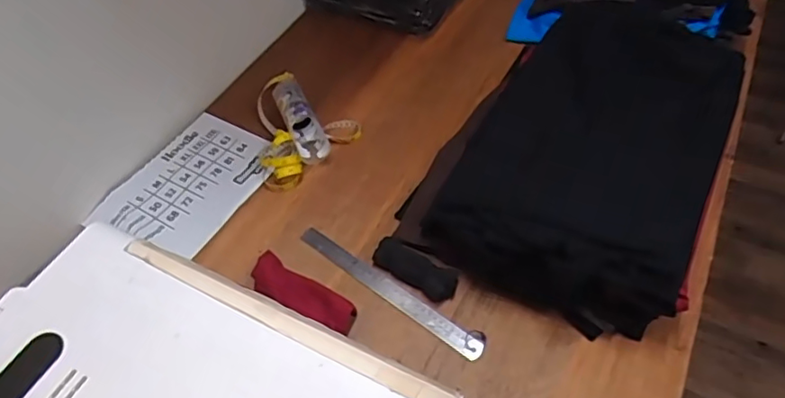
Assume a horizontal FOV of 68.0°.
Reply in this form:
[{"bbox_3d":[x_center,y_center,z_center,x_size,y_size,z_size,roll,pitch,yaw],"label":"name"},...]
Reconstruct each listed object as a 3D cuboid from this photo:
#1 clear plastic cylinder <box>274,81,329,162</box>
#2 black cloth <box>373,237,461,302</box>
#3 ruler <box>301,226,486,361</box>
[{"bbox_3d":[-0.166,-0.147,1.026,0.058,0.046,0.197,-21,54,-14],"label":"clear plastic cylinder"},{"bbox_3d":[0.035,0.100,0.846,0.127,0.025,0.049,29,58,23],"label":"black cloth"},{"bbox_3d":[-0.010,0.131,0.848,0.323,0.006,0.038,29,70,24],"label":"ruler"}]

